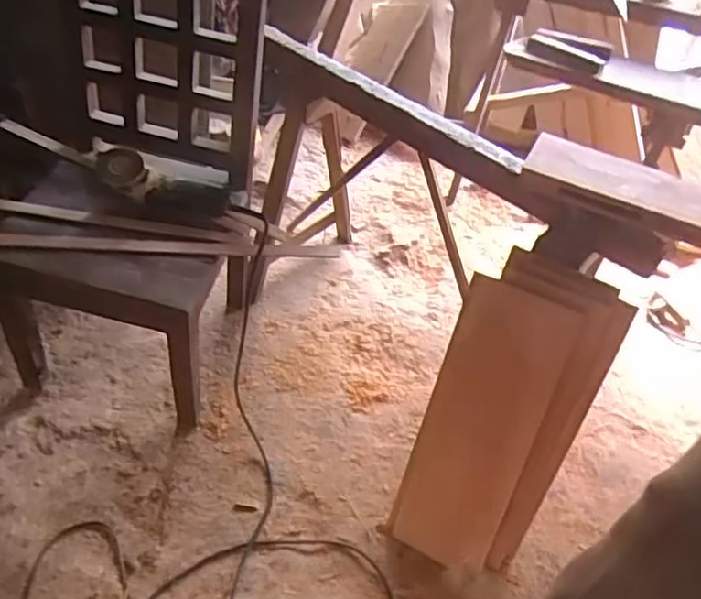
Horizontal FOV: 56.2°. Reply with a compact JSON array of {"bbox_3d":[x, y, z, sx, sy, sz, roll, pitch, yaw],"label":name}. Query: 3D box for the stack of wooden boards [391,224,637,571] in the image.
[{"bbox_3d":[0.304,0.220,1.298,0.290,0.703,0.087,24,10,17],"label":"stack of wooden boards"}]

